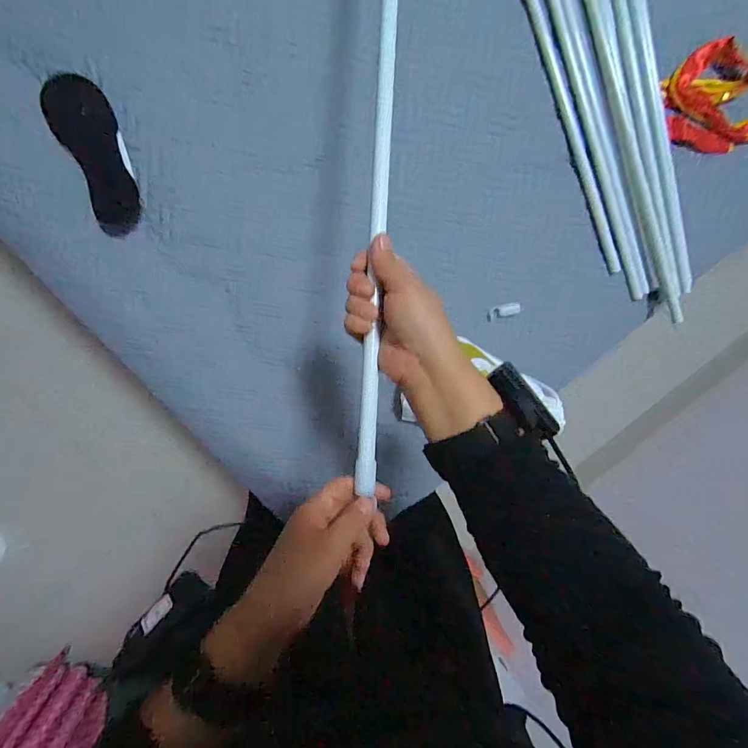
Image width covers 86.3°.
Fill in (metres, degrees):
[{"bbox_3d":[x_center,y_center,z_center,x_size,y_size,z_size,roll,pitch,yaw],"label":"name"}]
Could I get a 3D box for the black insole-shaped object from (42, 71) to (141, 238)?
[{"bbox_3d":[-0.373,-0.295,0.541,0.076,0.014,0.202,-20,102,-2],"label":"black insole-shaped object"}]

